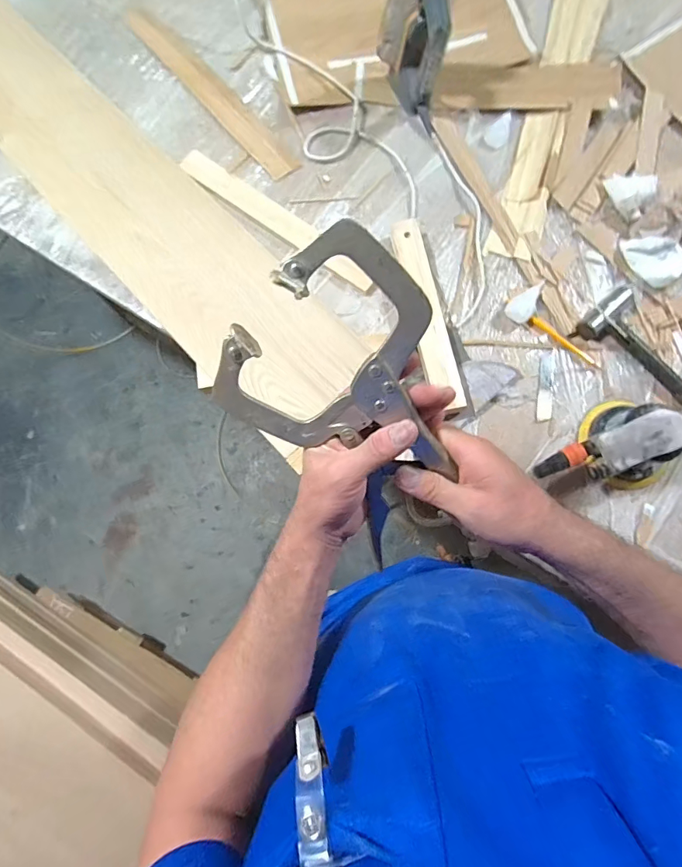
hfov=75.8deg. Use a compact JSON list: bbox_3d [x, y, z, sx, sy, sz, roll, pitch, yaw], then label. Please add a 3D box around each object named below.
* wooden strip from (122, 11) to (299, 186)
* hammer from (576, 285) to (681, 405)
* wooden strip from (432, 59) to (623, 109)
[{"bbox_3d":[-0.226,-0.578,0.735,0.048,0.012,0.432,-40,79,-11],"label":"wooden strip"},{"bbox_3d":[0.462,-0.079,0.592,0.100,0.027,0.288,-41,79,-12],"label":"hammer"},{"bbox_3d":[0.317,-0.586,0.734,0.312,0.020,0.093,0,74,-2],"label":"wooden strip"}]

